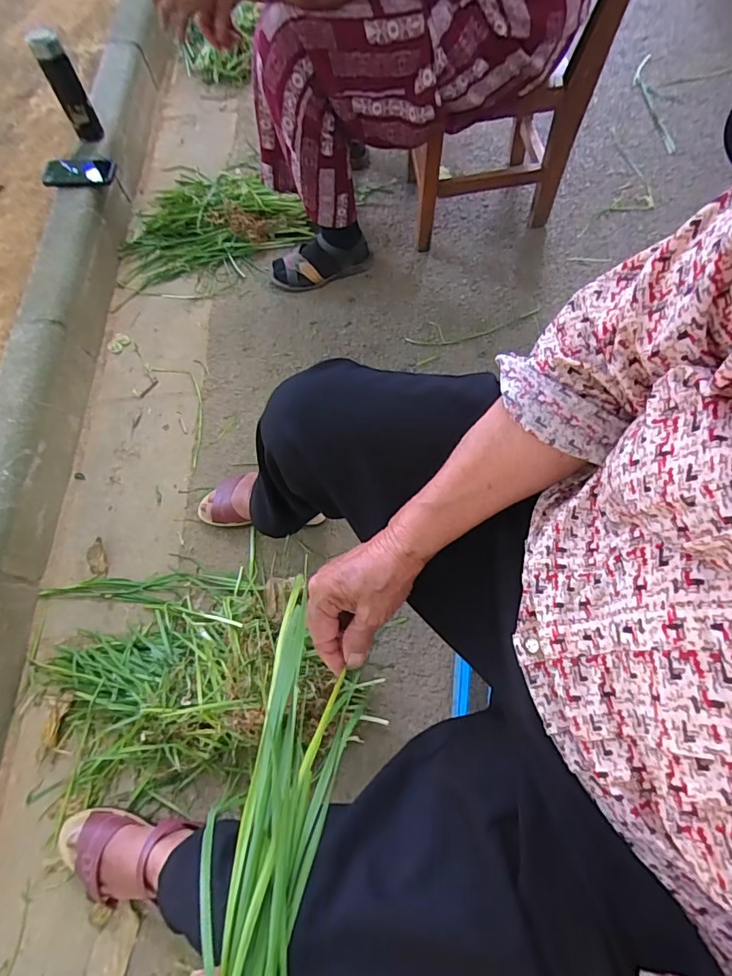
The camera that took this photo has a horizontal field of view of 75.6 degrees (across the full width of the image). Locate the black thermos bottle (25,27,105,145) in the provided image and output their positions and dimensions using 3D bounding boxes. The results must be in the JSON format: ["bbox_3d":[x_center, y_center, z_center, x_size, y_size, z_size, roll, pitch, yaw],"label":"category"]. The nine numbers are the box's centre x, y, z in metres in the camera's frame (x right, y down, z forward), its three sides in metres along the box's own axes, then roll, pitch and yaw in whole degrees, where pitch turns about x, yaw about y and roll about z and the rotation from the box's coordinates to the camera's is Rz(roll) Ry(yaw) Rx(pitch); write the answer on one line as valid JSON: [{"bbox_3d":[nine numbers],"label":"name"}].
[{"bbox_3d":[-0.676,-0.903,1.072,0.058,0.200,0.077,-36,69,-9],"label":"black thermos bottle"}]

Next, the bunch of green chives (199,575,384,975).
[{"bbox_3d":[-0.051,0.230,0.267,0.061,0.069,0.340,3,51,5],"label":"bunch of green chives"}]

